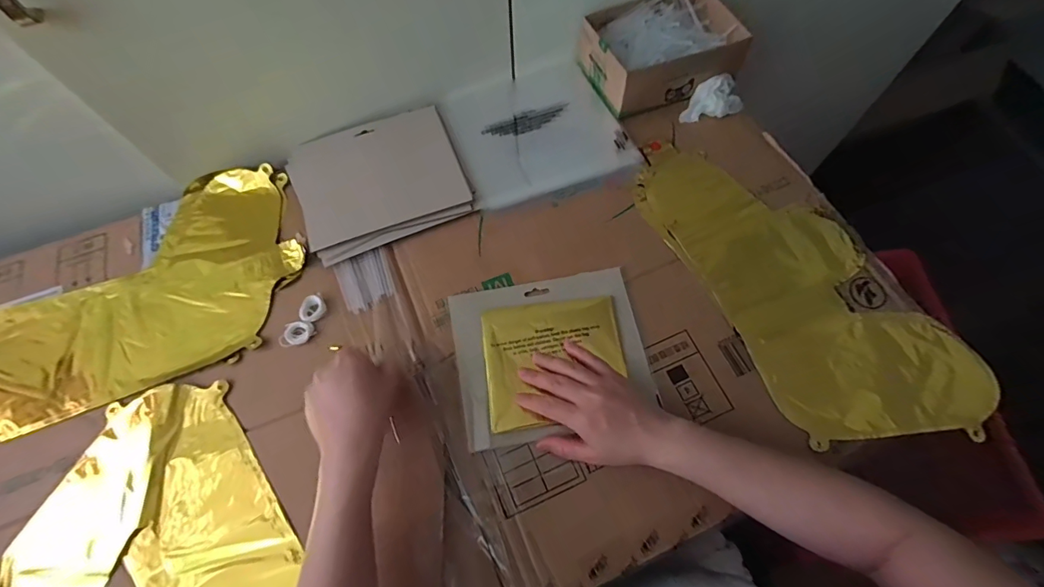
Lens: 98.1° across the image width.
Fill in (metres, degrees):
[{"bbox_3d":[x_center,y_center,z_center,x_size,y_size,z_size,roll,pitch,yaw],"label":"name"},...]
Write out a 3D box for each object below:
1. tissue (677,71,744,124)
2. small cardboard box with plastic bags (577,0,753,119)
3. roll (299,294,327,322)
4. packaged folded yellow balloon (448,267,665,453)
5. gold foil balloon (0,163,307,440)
[{"bbox_3d":[0.257,-0.256,0.603,0.061,0.029,0.075,33,71,15],"label":"tissue"},{"bbox_3d":[0.187,-0.330,0.615,0.194,0.066,0.136,-20,66,-7],"label":"small cardboard box with plastic bags"},{"bbox_3d":[-0.228,0.016,0.493,0.023,0.007,0.029,19,67,10],"label":"roll"},{"bbox_3d":[0.031,0.058,0.470,0.194,0.018,0.162,-11,64,-3],"label":"packaged folded yellow balloon"},{"bbox_3d":[-0.447,0.005,0.509,0.390,0.025,0.239,-22,66,-8],"label":"gold foil balloon"}]

